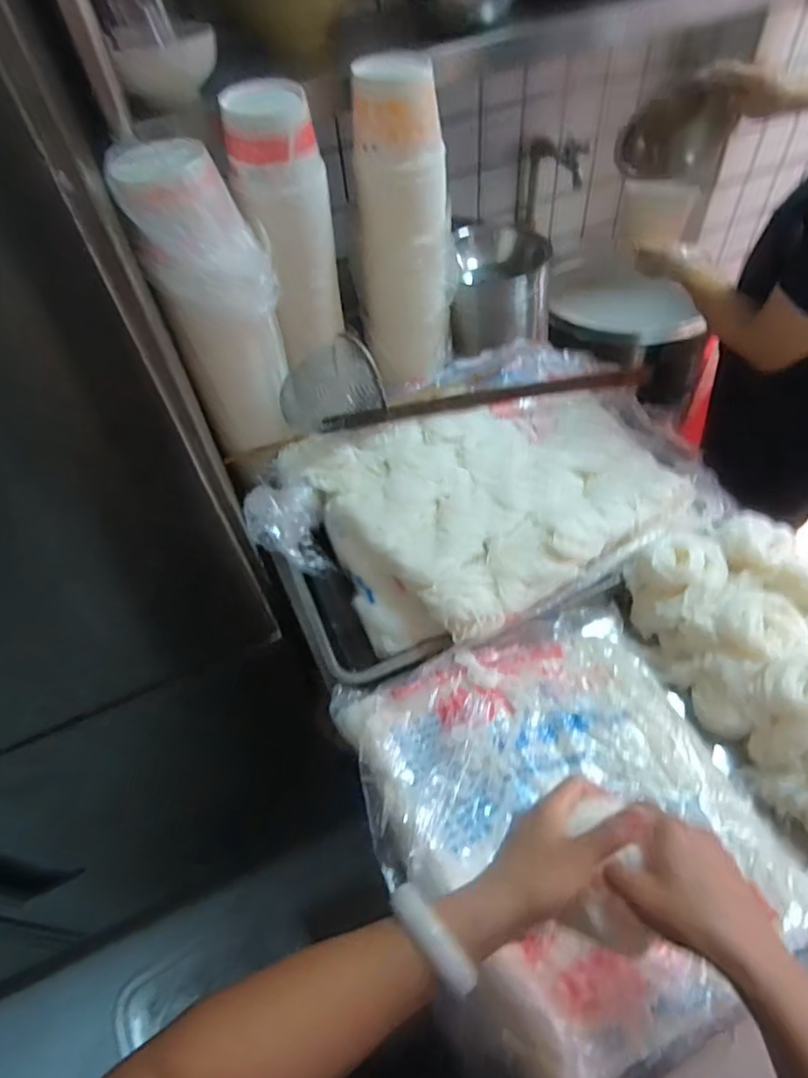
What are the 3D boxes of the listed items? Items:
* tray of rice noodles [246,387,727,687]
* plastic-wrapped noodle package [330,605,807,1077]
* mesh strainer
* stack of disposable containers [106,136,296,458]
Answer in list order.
[{"bbox_3d":[0.107,-0.058,0.822,0.600,0.112,0.401,-22,53,-11],"label":"tray of rice noodles"},{"bbox_3d":[0.162,0.256,0.566,0.360,0.075,0.392,-22,53,-11],"label":"plastic-wrapped noodle package"},{"bbox_3d":[0.083,-0.264,0.904,0.544,0.104,0.158,-17,53,-7],"label":"mesh strainer"},{"bbox_3d":[-0.239,-0.300,0.782,0.142,0.391,0.117,-18,53,-8],"label":"stack of disposable containers"}]

